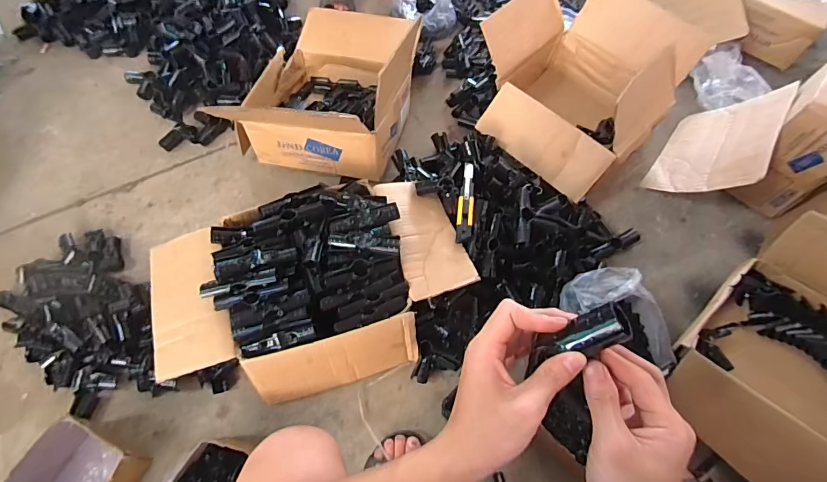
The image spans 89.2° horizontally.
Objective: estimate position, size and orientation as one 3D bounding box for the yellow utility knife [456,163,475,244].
[{"bbox_3d":[0.109,-0.085,0.866,0.032,0.011,0.190,6,63,1],"label":"yellow utility knife"}]

